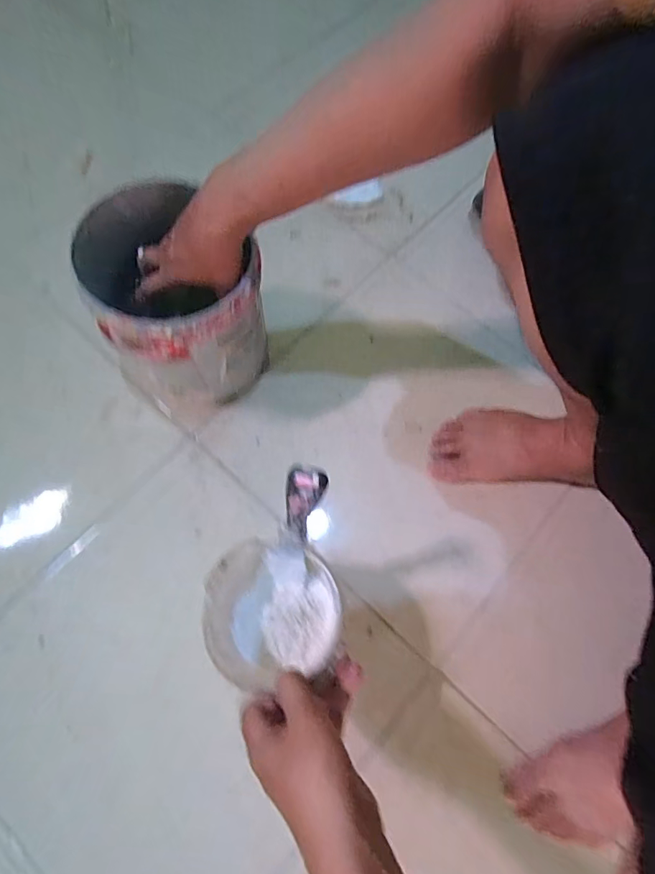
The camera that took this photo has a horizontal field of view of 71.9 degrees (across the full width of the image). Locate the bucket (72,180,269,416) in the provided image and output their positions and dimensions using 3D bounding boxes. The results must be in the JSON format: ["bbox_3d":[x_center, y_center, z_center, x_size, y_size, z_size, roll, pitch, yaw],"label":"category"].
[{"bbox_3d":[-0.173,-0.139,0.522,0.163,0.195,0.178,0,71,1],"label":"bucket"}]

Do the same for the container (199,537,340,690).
[{"bbox_3d":[-0.048,0.161,0.422,0.115,0.069,0.121,-3,71,0],"label":"container"}]

